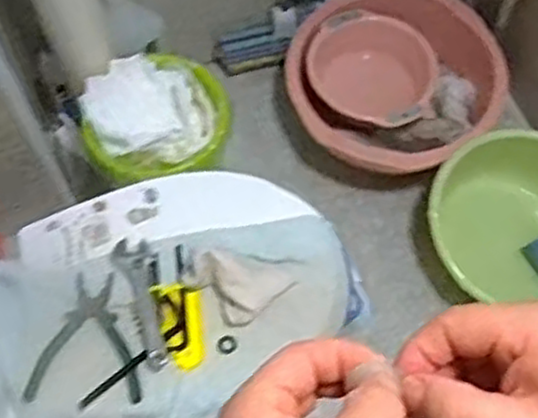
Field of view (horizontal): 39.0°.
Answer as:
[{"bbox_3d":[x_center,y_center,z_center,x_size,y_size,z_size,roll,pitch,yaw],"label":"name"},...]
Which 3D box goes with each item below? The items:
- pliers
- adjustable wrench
[{"bbox_3d":[-0.230,0.162,0.983,0.141,0.020,0.169,2,62,1],"label":"pliers"},{"bbox_3d":[-0.164,0.117,1.007,0.049,0.021,0.192,-20,64,-10],"label":"adjustable wrench"}]

